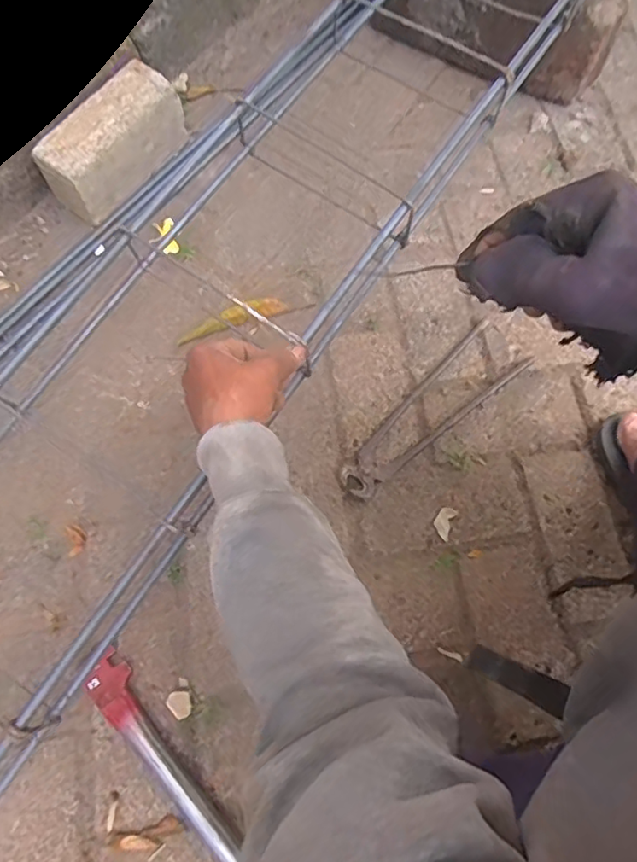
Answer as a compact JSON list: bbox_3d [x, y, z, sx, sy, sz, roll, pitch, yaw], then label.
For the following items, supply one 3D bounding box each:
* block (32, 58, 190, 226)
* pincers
[{"bbox_3d":[-0.279,-0.398,0.792,0.080,0.107,0.210,37,75,10],"label":"block"},{"bbox_3d":[0.146,-0.027,0.718,0.298,0.020,0.082,-42,77,-11],"label":"pincers"}]

